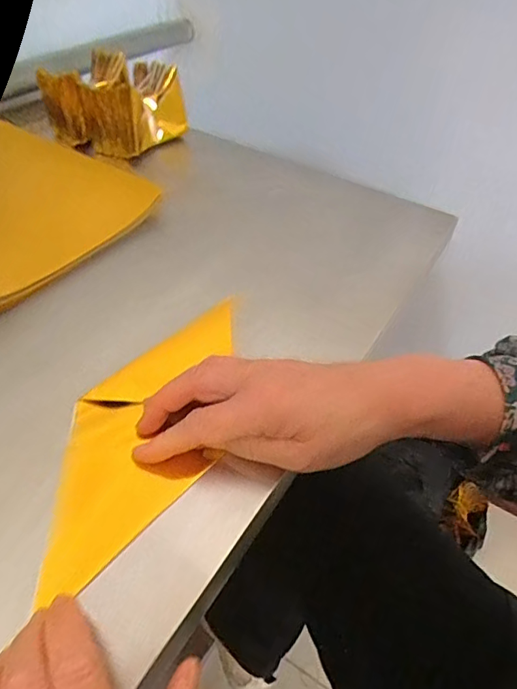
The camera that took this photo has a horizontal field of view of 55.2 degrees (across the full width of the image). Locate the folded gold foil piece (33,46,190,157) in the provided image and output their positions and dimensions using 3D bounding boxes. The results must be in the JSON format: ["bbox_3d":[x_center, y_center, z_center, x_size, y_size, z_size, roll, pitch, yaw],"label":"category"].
[{"bbox_3d":[-0.168,-0.279,0.582,0.123,0.086,0.103,24,45,22],"label":"folded gold foil piece"}]

